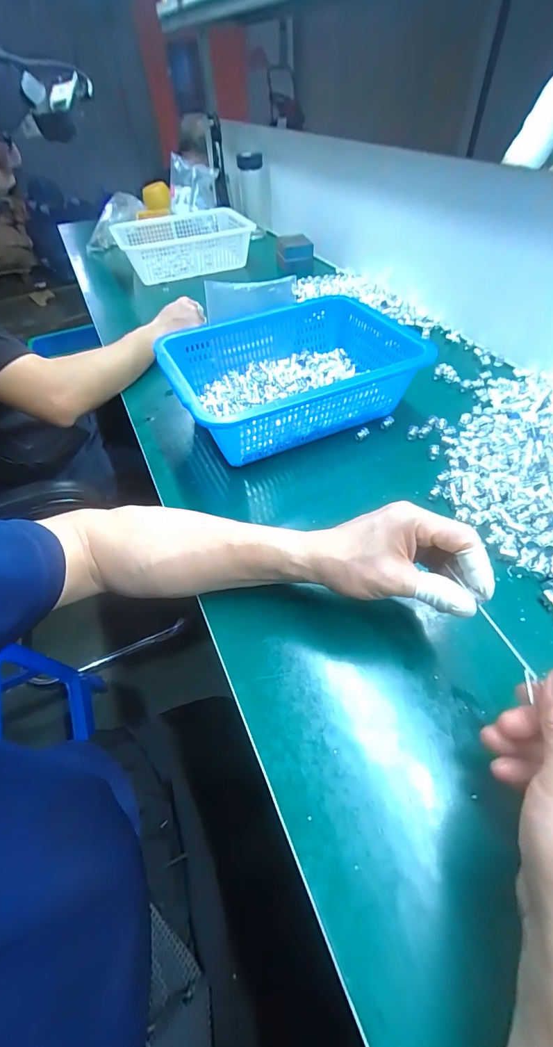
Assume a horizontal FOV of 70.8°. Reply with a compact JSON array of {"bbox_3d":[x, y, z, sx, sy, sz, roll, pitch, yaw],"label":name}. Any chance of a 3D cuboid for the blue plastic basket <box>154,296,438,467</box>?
[{"bbox_3d":[0.012,-0.188,0.517,0.290,0.100,0.225,-23,53,-15],"label":"blue plastic basket"}]

